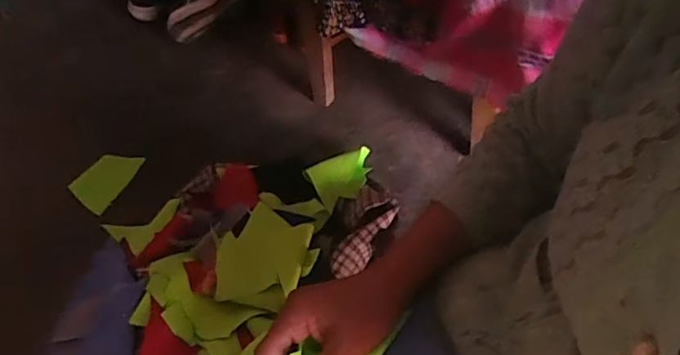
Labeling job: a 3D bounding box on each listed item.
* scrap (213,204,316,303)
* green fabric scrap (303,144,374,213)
[{"bbox_3d":[-0.119,0.110,0.880,0.154,0.058,0.168,-6,55,2],"label":"scrap"},{"bbox_3d":[0.013,-0.005,0.972,0.148,0.043,0.093,-37,59,-19],"label":"green fabric scrap"}]

